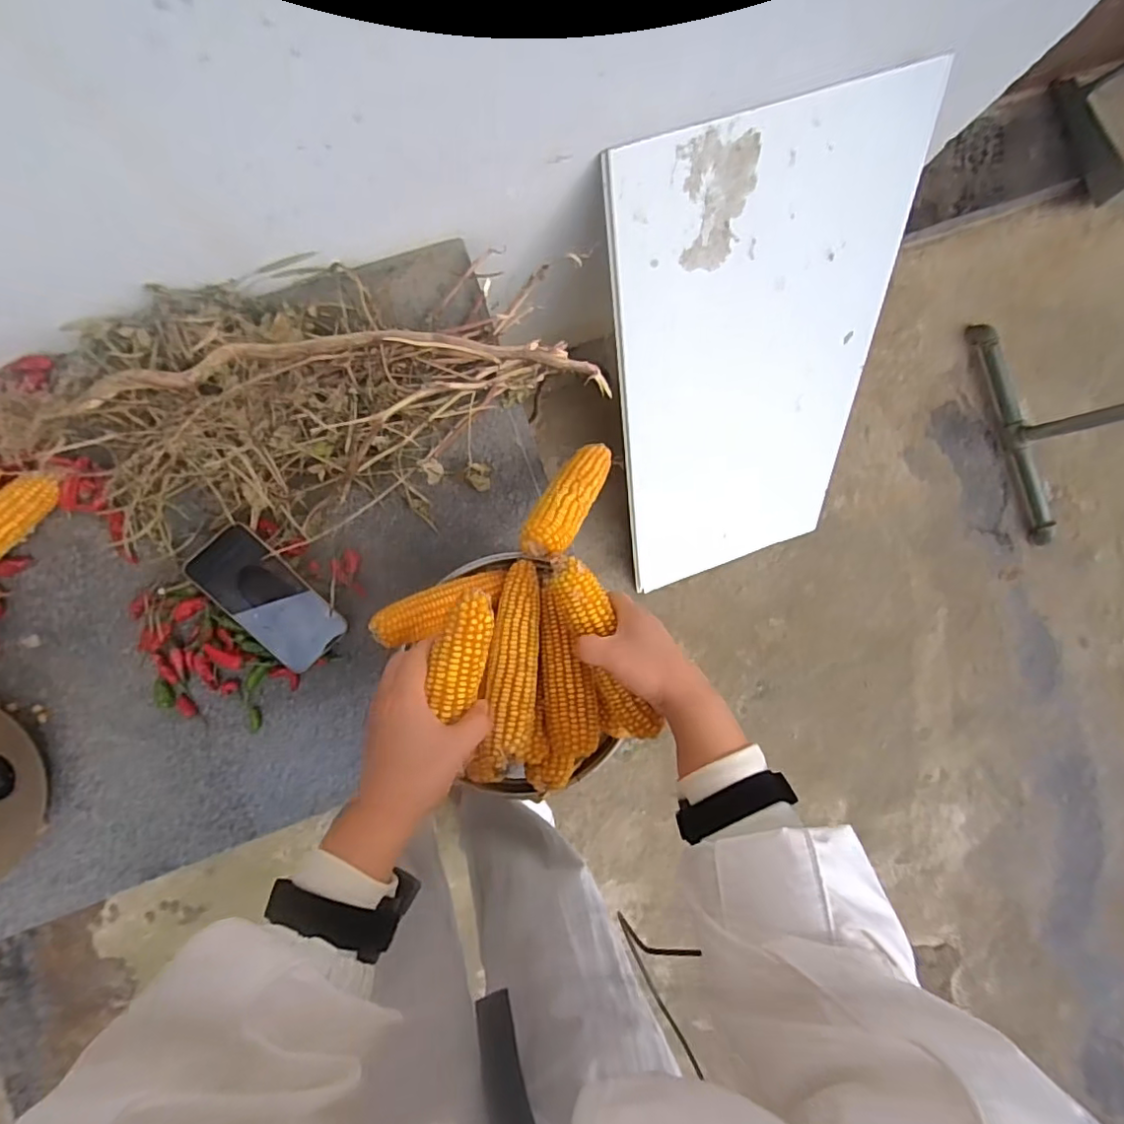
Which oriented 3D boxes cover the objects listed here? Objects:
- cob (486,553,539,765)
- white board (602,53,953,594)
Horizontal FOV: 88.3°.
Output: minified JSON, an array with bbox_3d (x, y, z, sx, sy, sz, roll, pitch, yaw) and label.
[{"bbox_3d":[-0.043,0.082,0.517,0.046,0.039,0.174,4,69,-6],"label":"cob"},{"bbox_3d":[0.277,-0.245,0.885,0.380,0.759,0.024,-16,50,-2],"label":"white board"}]

